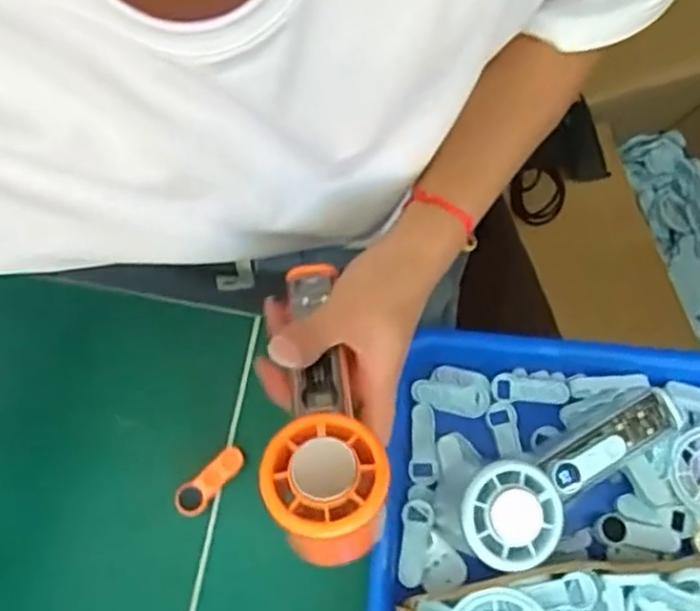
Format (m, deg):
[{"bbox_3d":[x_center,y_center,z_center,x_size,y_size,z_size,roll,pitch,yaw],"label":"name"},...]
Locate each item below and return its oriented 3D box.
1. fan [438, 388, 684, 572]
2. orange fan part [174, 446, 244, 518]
[{"bbox_3d":[0.130,0.101,0.413,0.163,0.041,0.058,-21,76,-21],"label":"fan"},{"bbox_3d":[-0.090,0.111,0.446,0.020,0.007,0.051,42,78,9],"label":"orange fan part"}]

